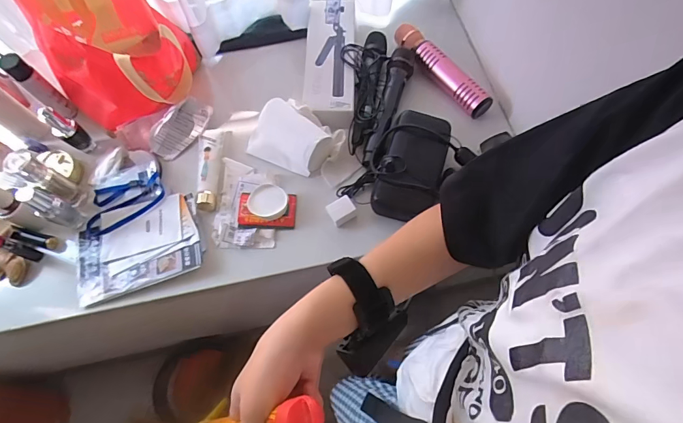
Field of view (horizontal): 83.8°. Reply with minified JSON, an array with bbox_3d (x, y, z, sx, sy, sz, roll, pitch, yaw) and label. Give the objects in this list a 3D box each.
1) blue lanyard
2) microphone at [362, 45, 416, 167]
[{"bbox_3d":[-0.377,-0.013,0.660,0.141,0.019,0.076,-18,67,-5],"label":"blue lanyard"},{"bbox_3d":[0.087,-0.201,0.702,0.048,0.046,0.259,15,68,9],"label":"microphone"}]

